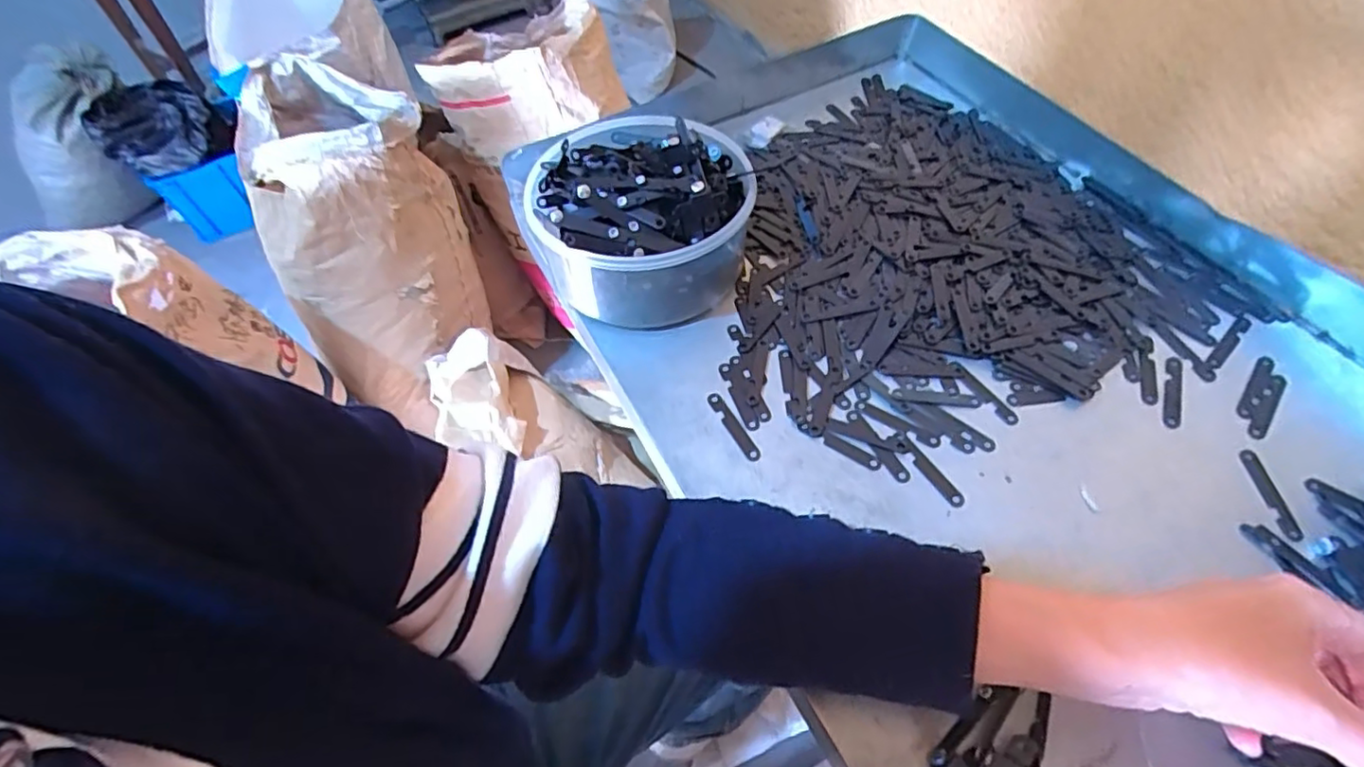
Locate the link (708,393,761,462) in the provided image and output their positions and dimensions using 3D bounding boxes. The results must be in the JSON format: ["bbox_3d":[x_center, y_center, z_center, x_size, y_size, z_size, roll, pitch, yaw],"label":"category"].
[{"bbox_3d":[0.031,0.027,0.383,0.009,0.005,0.051,-26,57,-14],"label":"link"}]

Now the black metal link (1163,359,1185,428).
[{"bbox_3d":[0.295,0.004,0.379,0.010,0.004,0.052,19,58,17],"label":"black metal link"}]

